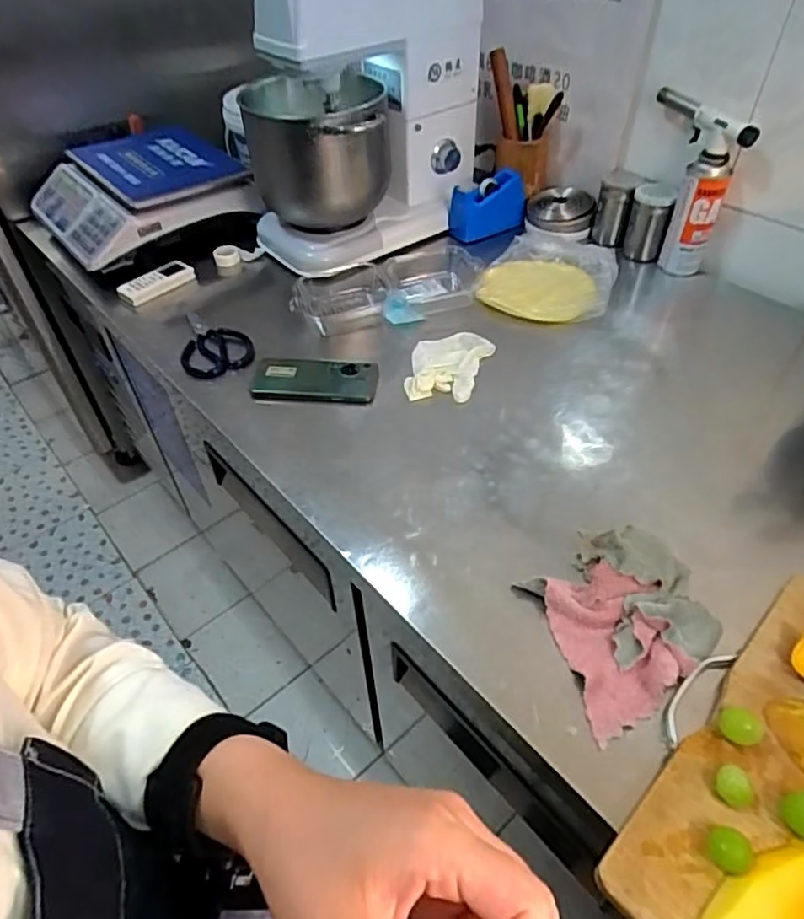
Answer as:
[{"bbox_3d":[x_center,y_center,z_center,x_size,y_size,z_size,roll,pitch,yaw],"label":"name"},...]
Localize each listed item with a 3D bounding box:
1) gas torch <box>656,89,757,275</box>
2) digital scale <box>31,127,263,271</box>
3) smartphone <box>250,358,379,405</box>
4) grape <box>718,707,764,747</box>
[{"bbox_3d":[0.446,-0.429,0.961,0.075,0.225,0.143,-10,48,-5],"label":"gas torch"},{"bbox_3d":[-0.478,-0.478,1.105,0.327,0.099,0.314,35,56,29],"label":"digital scale"},{"bbox_3d":[-0.119,-0.109,0.838,0.170,0.011,0.076,2,61,6],"label":"smartphone"},{"bbox_3d":[0.268,0.213,0.486,0.024,0.023,0.029,-37,56,-26],"label":"grape"}]

